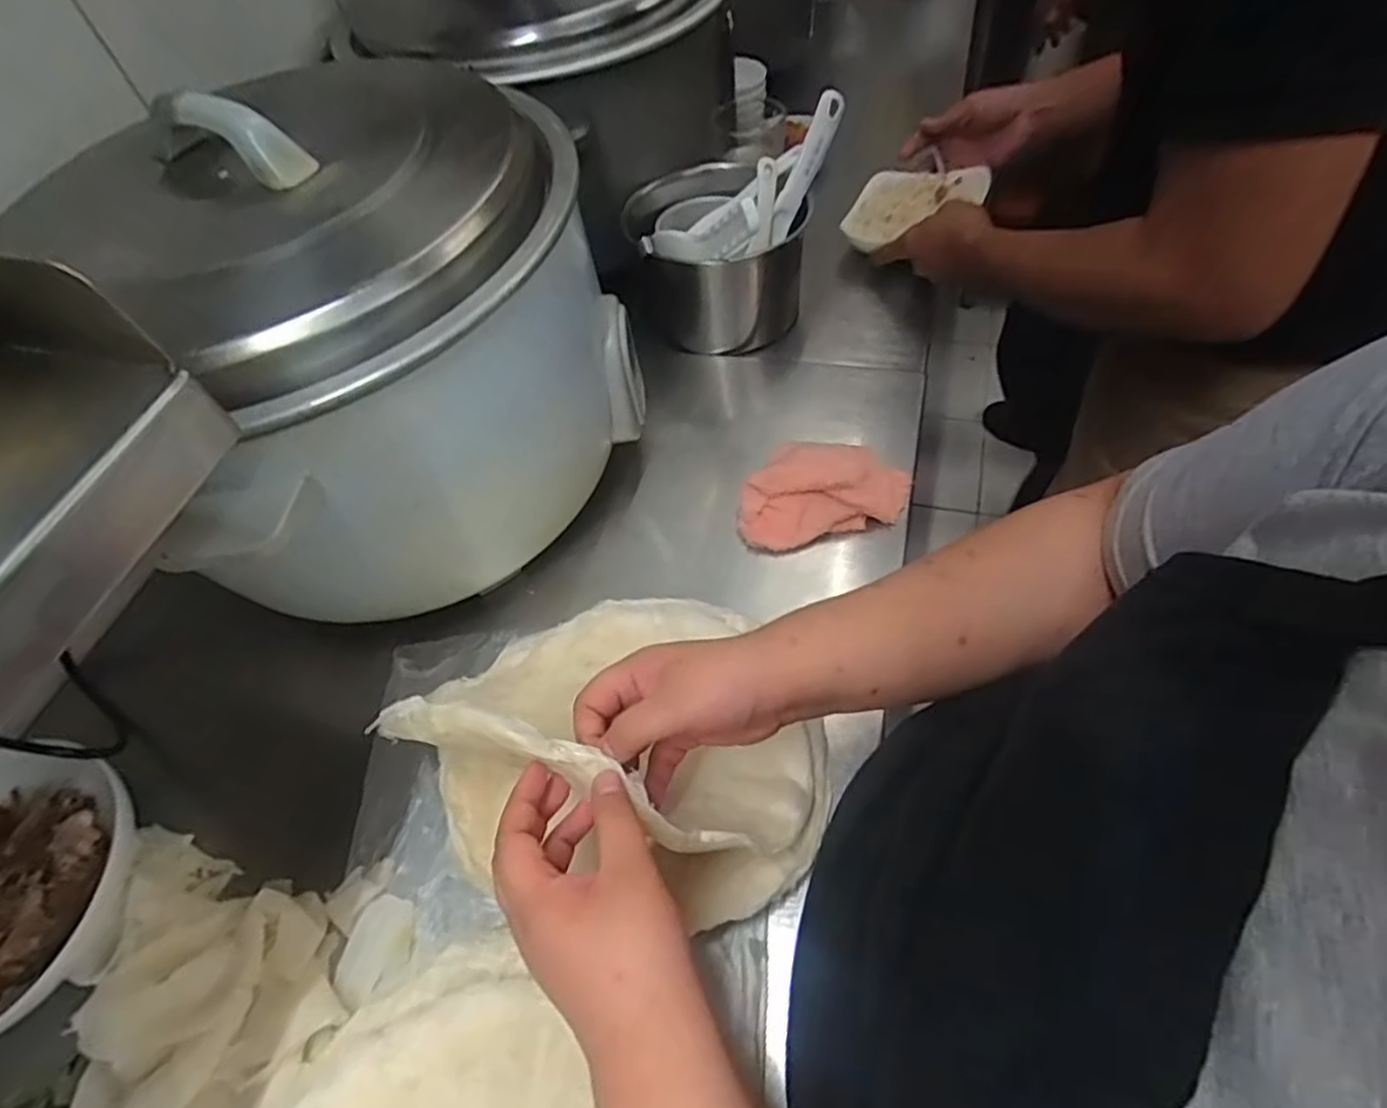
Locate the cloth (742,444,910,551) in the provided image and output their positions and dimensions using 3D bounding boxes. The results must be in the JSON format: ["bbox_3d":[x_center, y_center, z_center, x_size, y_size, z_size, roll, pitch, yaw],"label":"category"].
[{"bbox_3d":[0.115,-0.059,0.610,0.141,0.041,0.100,3,55,10],"label":"cloth"}]

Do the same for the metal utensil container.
[{"bbox_3d":[0.030,-0.314,0.756,0.173,0.128,0.166,8,56,14],"label":"metal utensil container"}]

